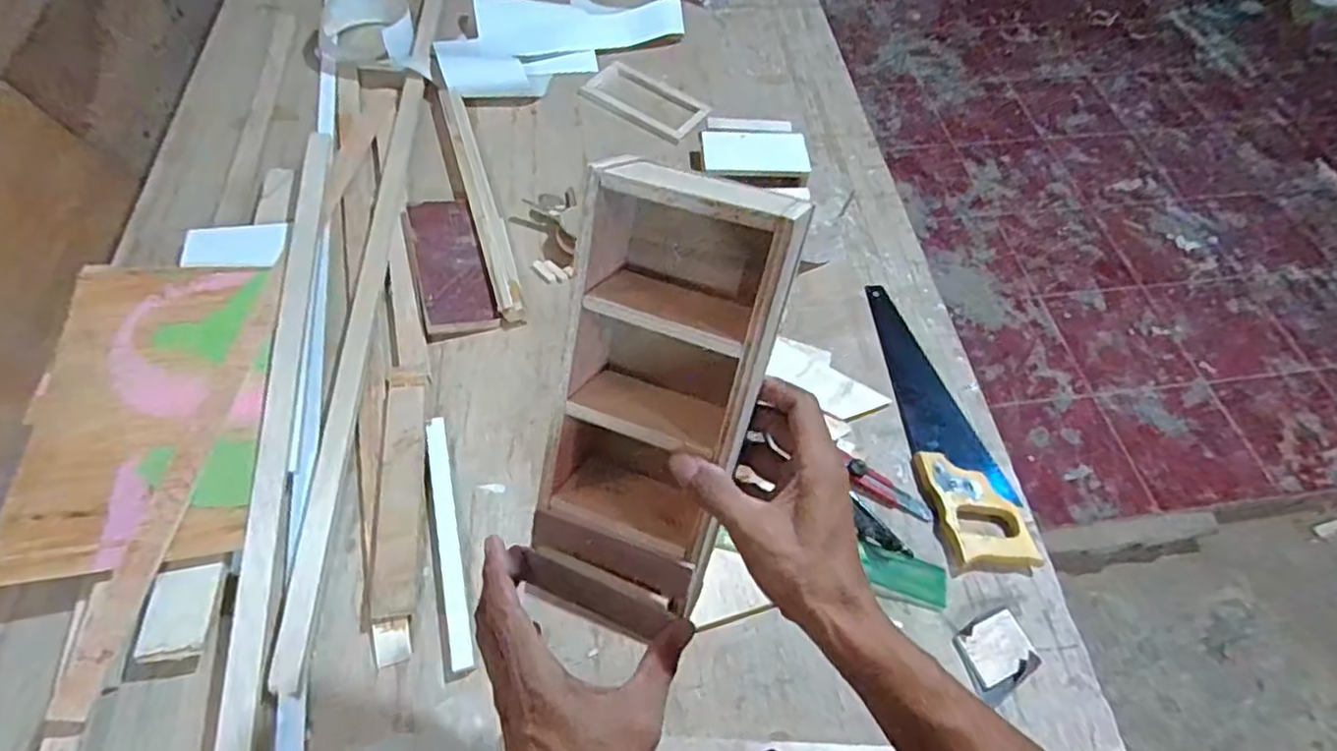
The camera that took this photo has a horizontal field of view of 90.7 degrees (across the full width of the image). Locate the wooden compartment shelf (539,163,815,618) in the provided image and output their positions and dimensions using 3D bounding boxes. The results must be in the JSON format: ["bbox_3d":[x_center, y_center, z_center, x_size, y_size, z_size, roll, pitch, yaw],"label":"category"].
[{"bbox_3d":[-0.009,0.018,0.393,0.109,0.264,0.084,13,19,5],"label":"wooden compartment shelf"}]

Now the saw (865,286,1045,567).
[{"bbox_3d":[0.331,0.043,0.829,0.101,0.021,0.397,-8,59,-8],"label":"saw"}]

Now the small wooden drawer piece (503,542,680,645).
[{"bbox_3d":[-0.045,0.138,0.416,0.094,0.010,0.031,17,92,16],"label":"small wooden drawer piece"}]

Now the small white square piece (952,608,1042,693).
[{"bbox_3d":[0.341,0.286,0.688,0.073,0.016,0.061,-18,60,-14],"label":"small white square piece"}]

